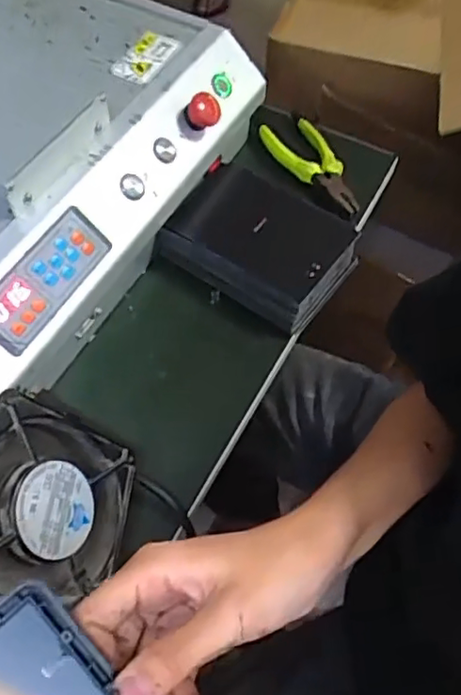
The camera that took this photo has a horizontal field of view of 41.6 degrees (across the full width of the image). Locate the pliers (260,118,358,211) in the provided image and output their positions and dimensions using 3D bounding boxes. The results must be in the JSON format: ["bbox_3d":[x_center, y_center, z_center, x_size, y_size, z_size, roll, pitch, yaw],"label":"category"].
[{"bbox_3d":[0.084,-0.191,0.620,0.048,0.028,0.131,-32,65,-20],"label":"pliers"}]

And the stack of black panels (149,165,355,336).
[{"bbox_3d":[0.028,-0.095,0.557,0.155,0.049,0.120,26,61,12],"label":"stack of black panels"}]

